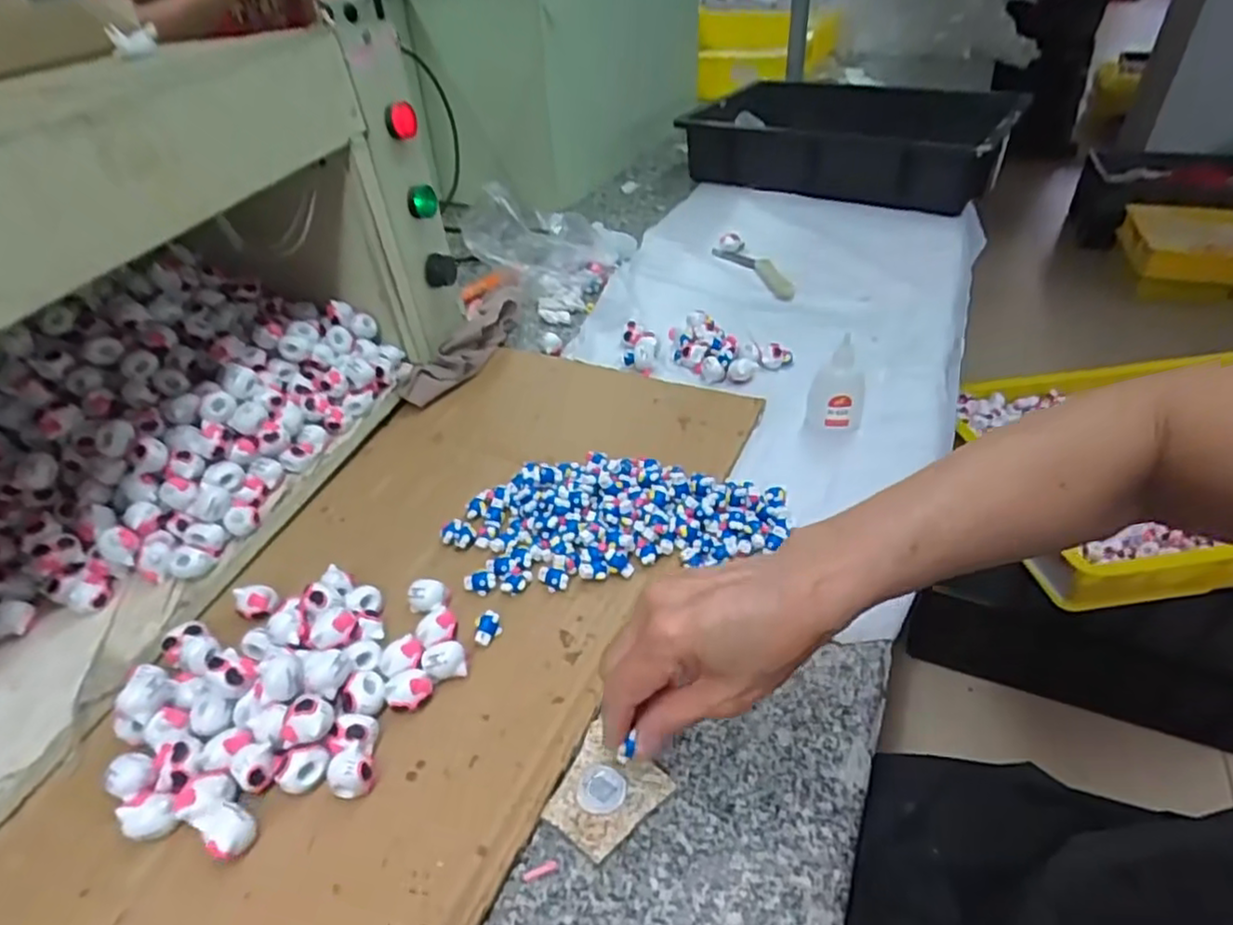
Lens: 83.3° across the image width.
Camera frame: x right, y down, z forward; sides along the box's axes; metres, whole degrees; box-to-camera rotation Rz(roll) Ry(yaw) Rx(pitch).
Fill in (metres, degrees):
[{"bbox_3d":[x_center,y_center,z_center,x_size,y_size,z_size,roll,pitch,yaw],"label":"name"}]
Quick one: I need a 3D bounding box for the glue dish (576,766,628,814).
[{"bbox_3d":[-0.008,0.170,0.361,0.025,0.004,0.023,-2,40,1],"label":"glue dish"}]

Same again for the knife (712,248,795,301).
[{"bbox_3d":[0.171,-0.230,0.839,0.040,0.016,0.160,-15,42,-15],"label":"knife"}]

